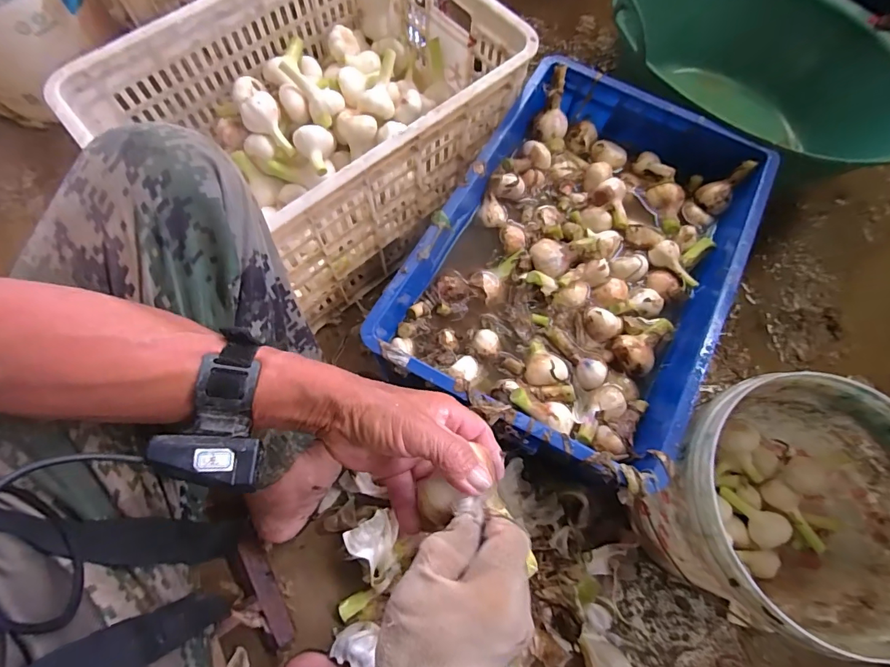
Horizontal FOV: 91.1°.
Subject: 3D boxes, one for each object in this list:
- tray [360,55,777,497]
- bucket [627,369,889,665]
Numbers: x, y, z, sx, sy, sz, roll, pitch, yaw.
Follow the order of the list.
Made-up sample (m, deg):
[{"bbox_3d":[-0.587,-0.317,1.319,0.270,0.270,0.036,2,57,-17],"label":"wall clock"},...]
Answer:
[{"bbox_3d":[0.177,-0.106,0.568,0.347,0.085,0.507,28,71,7],"label":"tray"},{"bbox_3d":[0.370,0.195,0.512,0.252,0.206,0.246,1,70,-3],"label":"bucket"}]

